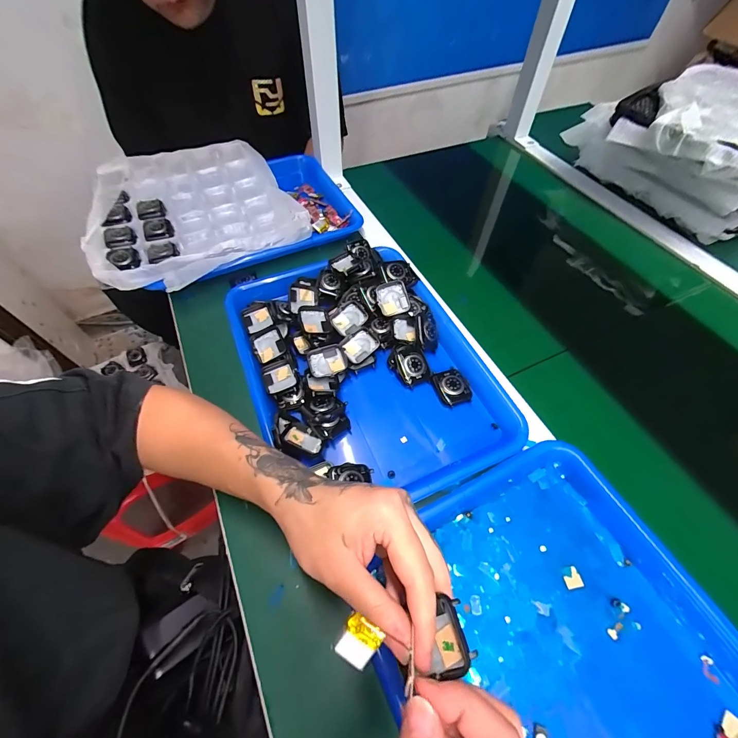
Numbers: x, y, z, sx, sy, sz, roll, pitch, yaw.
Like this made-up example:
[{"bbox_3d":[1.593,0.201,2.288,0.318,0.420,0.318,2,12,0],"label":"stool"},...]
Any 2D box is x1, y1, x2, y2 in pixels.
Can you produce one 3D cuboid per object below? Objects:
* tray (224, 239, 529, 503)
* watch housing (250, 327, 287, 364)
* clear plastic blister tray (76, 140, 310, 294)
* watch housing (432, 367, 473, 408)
[{"bbox_3d":[-0.010,-0.012,0.395,0.255,0.042,0.328,-21,60,-13],"label":"tray"},{"bbox_3d":[-0.121,-0.027,0.410,0.038,0.015,0.043,-19,59,-12],"label":"watch housing"},{"bbox_3d":[-0.283,-0.256,0.533,0.285,0.033,0.339,-27,61,-16],"label":"clear plastic blister tray"},{"bbox_3d":[0.095,0.022,0.388,0.034,0.014,0.042,-17,59,-10],"label":"watch housing"}]

